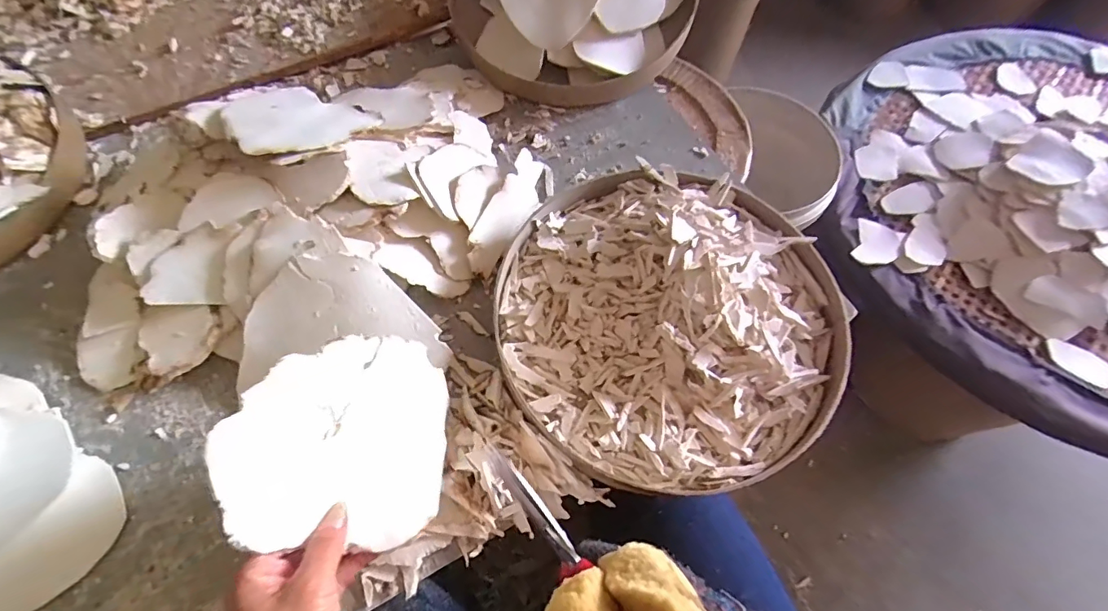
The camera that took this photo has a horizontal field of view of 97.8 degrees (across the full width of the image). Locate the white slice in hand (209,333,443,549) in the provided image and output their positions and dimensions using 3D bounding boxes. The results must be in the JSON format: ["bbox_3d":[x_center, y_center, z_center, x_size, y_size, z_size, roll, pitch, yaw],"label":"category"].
[{"bbox_3d":[-0.143,0.088,0.339,0.017,0.155,0.144,-20,57,37],"label":"white slice in hand"}]

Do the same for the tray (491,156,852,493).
[{"bbox_3d":[0.100,0.002,0.430,0.306,0.062,0.298,25,68,9],"label":"tray"}]

